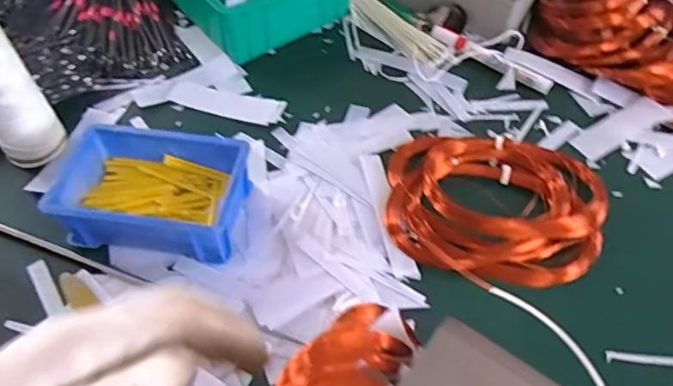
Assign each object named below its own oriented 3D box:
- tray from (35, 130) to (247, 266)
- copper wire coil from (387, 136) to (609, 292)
[{"bbox_3d":[-0.151,-0.002,0.456,0.144,0.057,0.105,9,54,5],"label":"tray"},{"bbox_3d":[0.140,0.007,0.472,0.182,0.027,0.148,-1,54,-2],"label":"copper wire coil"}]

